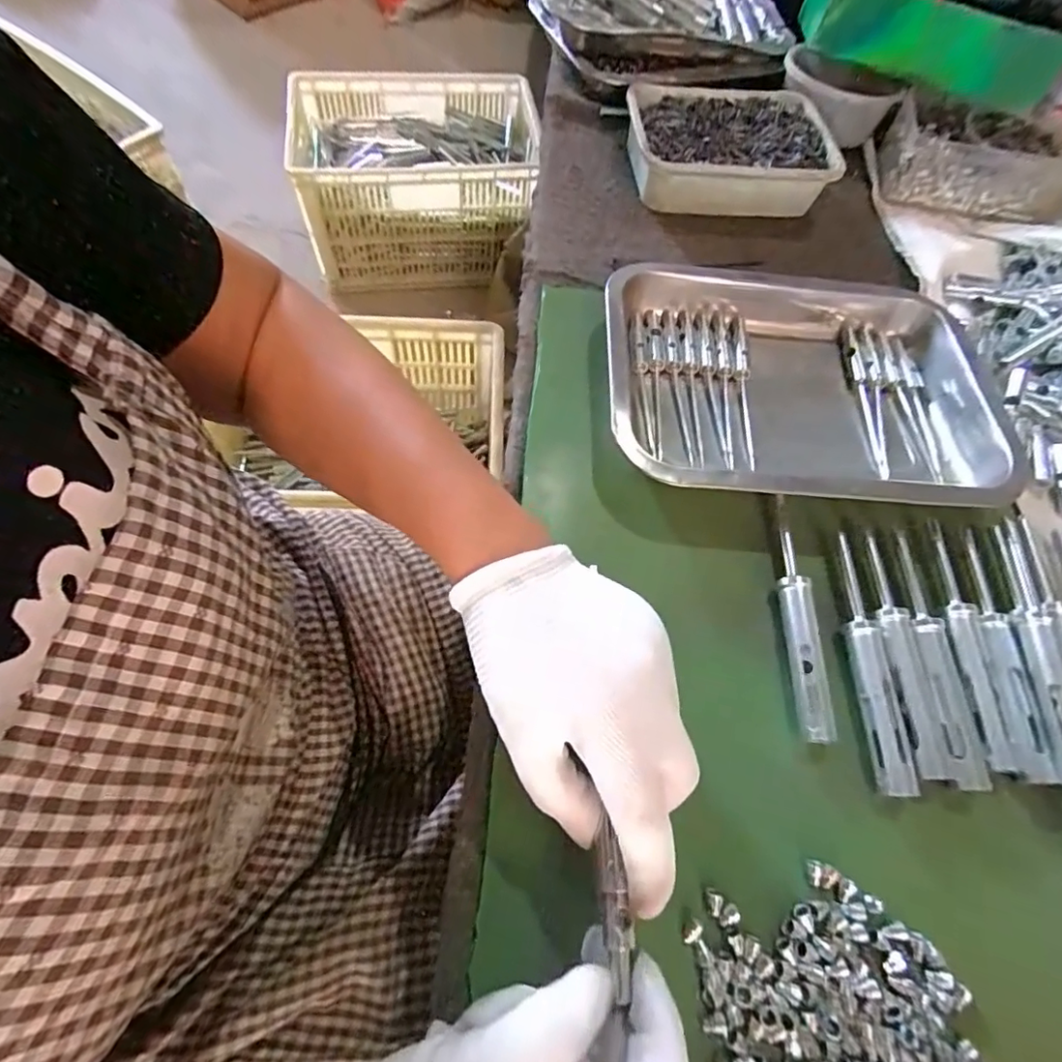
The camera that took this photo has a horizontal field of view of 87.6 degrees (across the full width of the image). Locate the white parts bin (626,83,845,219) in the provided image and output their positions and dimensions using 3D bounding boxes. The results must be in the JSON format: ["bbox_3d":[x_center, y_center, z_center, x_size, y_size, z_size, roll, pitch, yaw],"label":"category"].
[{"bbox_3d":[0.176,-0.344,0.496,0.183,0.038,0.131,2,64,-3],"label":"white parts bin"}]

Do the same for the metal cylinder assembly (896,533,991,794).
[{"bbox_3d":[0.221,0.070,0.311,0.020,0.020,0.138,2,64,-3],"label":"metal cylinder assembly"}]

